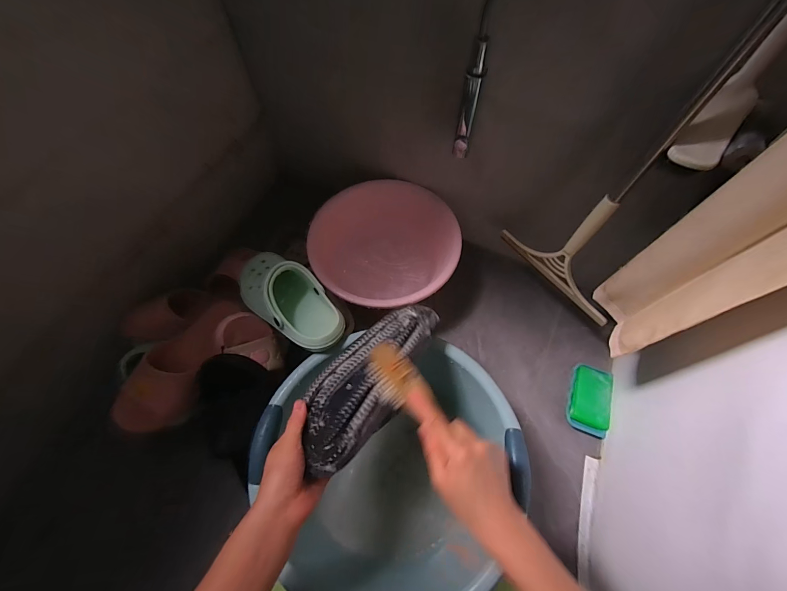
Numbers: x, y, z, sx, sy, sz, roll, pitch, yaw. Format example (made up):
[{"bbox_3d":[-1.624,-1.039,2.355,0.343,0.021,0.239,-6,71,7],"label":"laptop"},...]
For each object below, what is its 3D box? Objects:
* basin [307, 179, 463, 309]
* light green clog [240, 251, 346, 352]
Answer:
[{"bbox_3d":[-0.015,-0.089,0.723,0.283,0.120,0.282,0,64,0],"label":"basin"},{"bbox_3d":[-0.183,0.002,0.560,0.104,0.091,0.237,-42,58,-18],"label":"light green clog"}]

